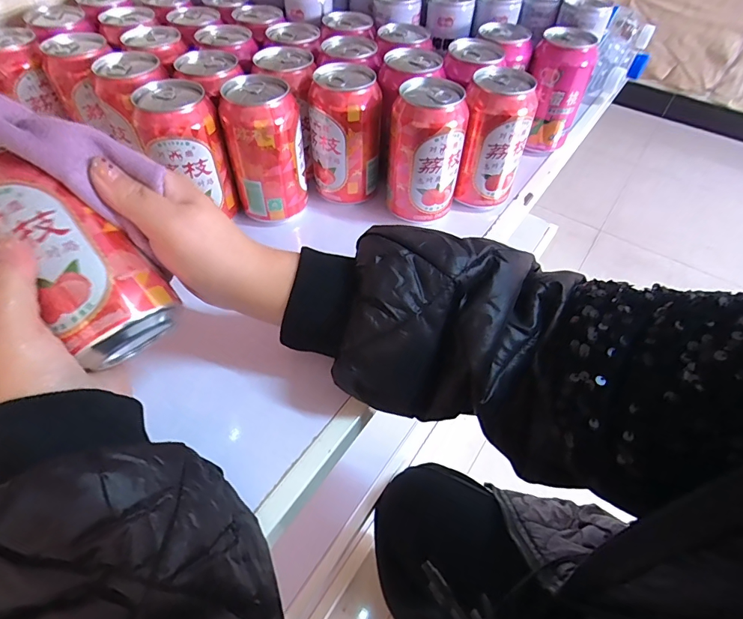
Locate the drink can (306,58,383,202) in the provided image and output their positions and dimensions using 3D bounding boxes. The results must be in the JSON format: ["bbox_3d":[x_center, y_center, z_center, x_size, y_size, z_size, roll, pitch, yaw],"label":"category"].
[{"bbox_3d":[-0.025,-0.163,0.395,0.070,0.103,0.062,-3,51,-4],"label":"drink can"}]

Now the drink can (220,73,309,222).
[{"bbox_3d":[-0.093,-0.139,0.375,0.064,0.105,0.057,-11,52,-11],"label":"drink can"}]

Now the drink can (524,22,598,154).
[{"bbox_3d":[0.204,-0.242,0.468,0.061,0.111,0.058,21,53,14],"label":"drink can"}]

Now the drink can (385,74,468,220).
[{"bbox_3d":[0.047,-0.140,0.378,0.064,0.104,0.055,5,51,2],"label":"drink can"}]

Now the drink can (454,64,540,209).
[{"bbox_3d":[0.115,-0.159,0.397,0.056,0.107,0.060,11,51,7],"label":"drink can"}]

